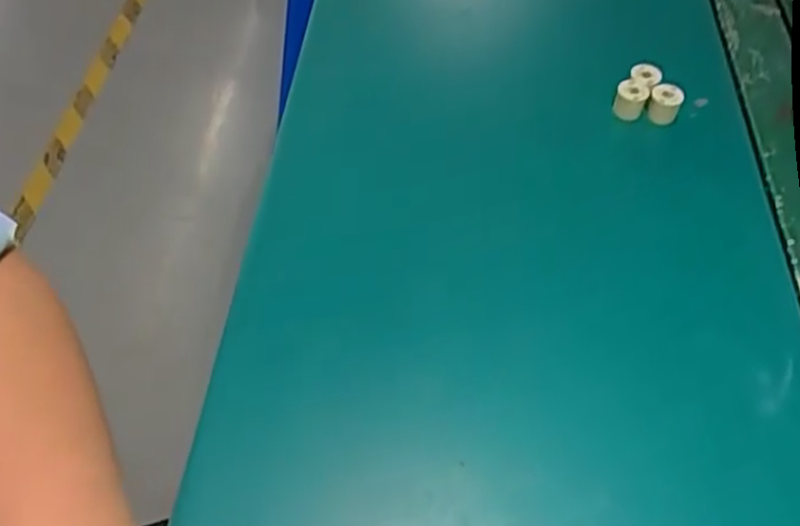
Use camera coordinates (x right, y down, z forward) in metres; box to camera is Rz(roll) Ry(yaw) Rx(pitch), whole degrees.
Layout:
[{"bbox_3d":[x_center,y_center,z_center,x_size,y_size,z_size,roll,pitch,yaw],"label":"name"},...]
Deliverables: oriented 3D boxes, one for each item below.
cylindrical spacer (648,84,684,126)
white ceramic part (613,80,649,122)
[{"bbox_3d":[0.174,-0.106,0.497,0.020,0.020,0.016,24,54,15],"label":"cylindrical spacer"},{"bbox_3d":[0.153,-0.108,0.501,0.019,0.021,0.017,29,56,18],"label":"white ceramic part"}]

